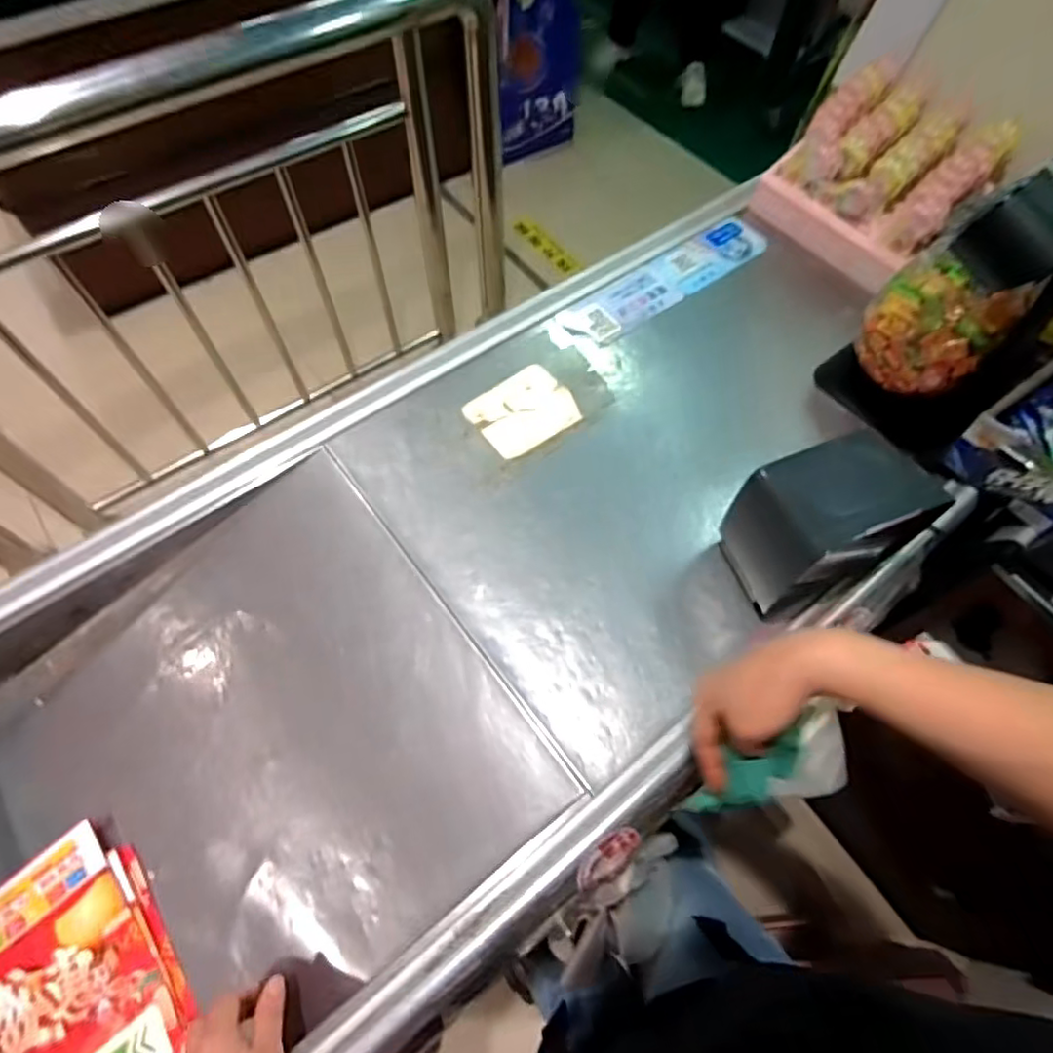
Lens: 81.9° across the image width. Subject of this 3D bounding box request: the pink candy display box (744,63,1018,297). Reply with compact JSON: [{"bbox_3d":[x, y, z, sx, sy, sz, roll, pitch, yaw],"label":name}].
[{"bbox_3d":[0.469,-0.463,0.814,0.186,0.142,0.245,-30,67,-16],"label":"pink candy display box"}]

